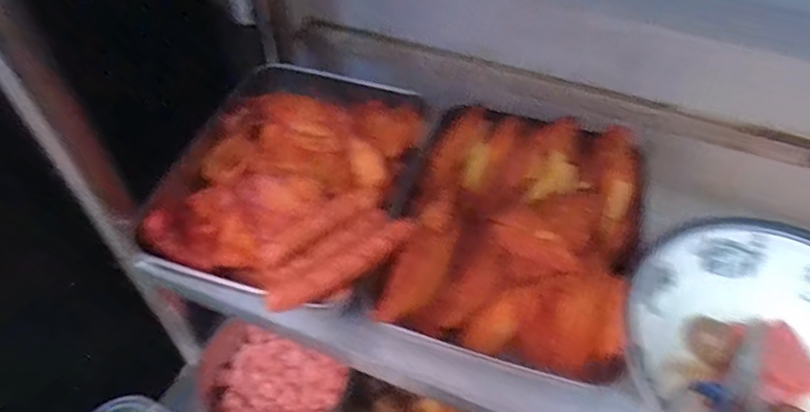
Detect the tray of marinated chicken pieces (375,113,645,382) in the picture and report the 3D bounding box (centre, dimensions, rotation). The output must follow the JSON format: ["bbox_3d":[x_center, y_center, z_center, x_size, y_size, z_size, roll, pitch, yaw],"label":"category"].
[{"bbox_3d":[0.093,0.019,0.445,0.179,0.060,0.214,13,50,9],"label":"tray of marinated chicken pieces"}]

